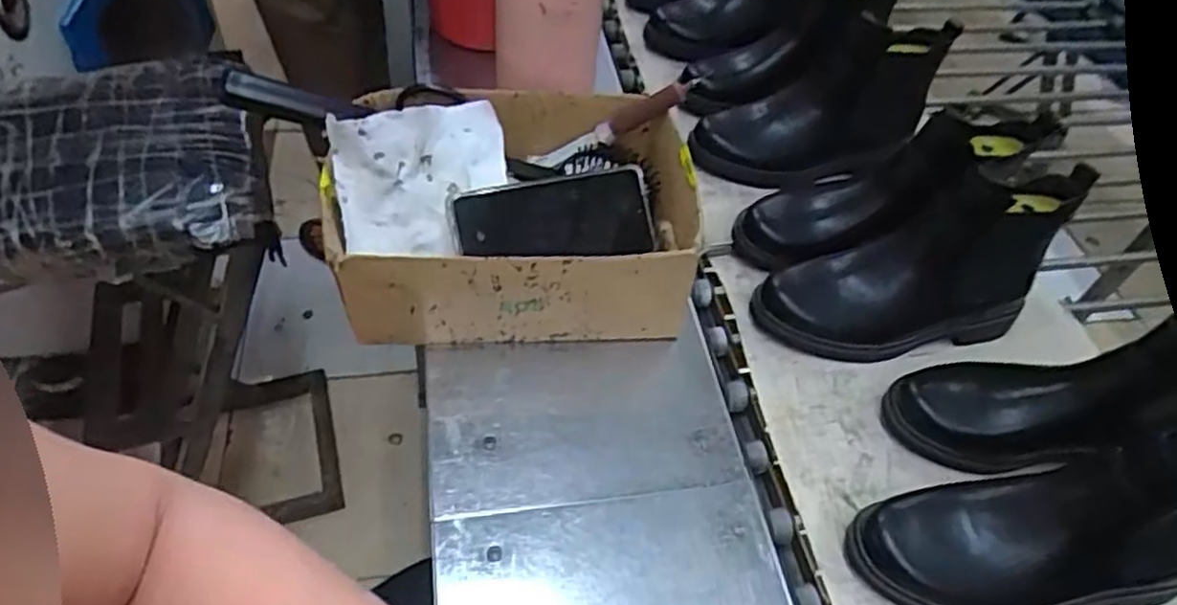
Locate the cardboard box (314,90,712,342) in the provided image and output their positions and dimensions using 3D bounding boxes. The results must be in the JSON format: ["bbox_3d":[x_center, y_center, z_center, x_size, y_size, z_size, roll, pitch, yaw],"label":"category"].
[{"bbox_3d":[-0.062,-0.074,0.625,0.283,0.124,0.201,-3,50,-9],"label":"cardboard box"}]

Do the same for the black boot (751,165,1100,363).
[{"bbox_3d":[0.290,-0.033,0.659,0.256,0.152,0.099,-5,50,-10],"label":"black boot"}]

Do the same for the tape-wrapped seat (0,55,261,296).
[{"bbox_3d":[-0.504,-0.141,0.784,0.289,0.065,0.295,-15,53,-18],"label":"tape-wrapped seat"}]

